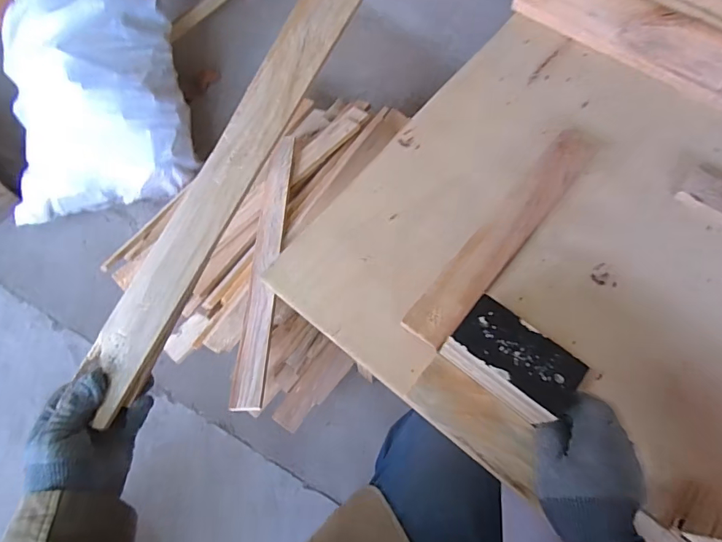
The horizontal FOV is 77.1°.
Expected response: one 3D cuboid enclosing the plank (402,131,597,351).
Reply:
[{"bbox_3d":[0.178,-0.050,0.552,0.052,0.018,0.347,38,73,16],"label":"plank"}]

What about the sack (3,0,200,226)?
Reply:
[{"bbox_3d":[-0.688,-0.523,1.120,0.441,0.304,0.736,-8,108,0],"label":"sack"}]

